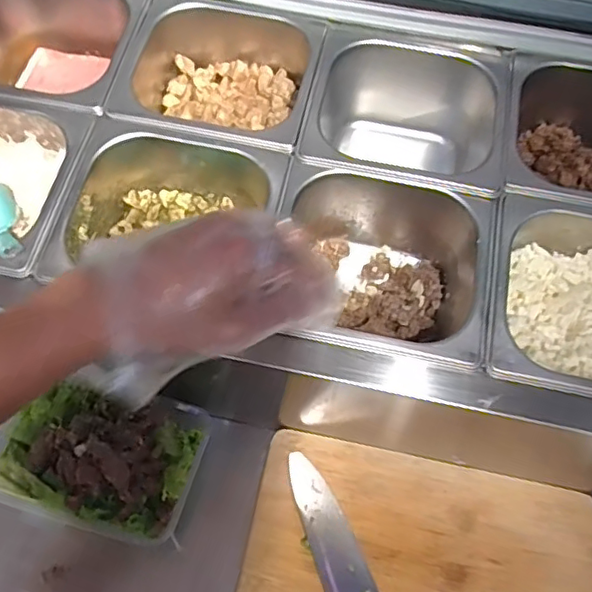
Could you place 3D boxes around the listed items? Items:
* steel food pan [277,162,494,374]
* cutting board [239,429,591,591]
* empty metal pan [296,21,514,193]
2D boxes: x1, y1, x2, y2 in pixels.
[{"bbox_3d":[0.068,-0.021,0.503,0.173,0.103,0.172,12,59,4],"label":"steel food pan"},{"bbox_3d":[0.107,0.235,0.481,0.292,0.012,0.197,12,59,4],"label":"cutting board"},{"bbox_3d":[0.100,-0.154,0.560,0.176,0.110,0.170,12,59,4],"label":"empty metal pan"}]

